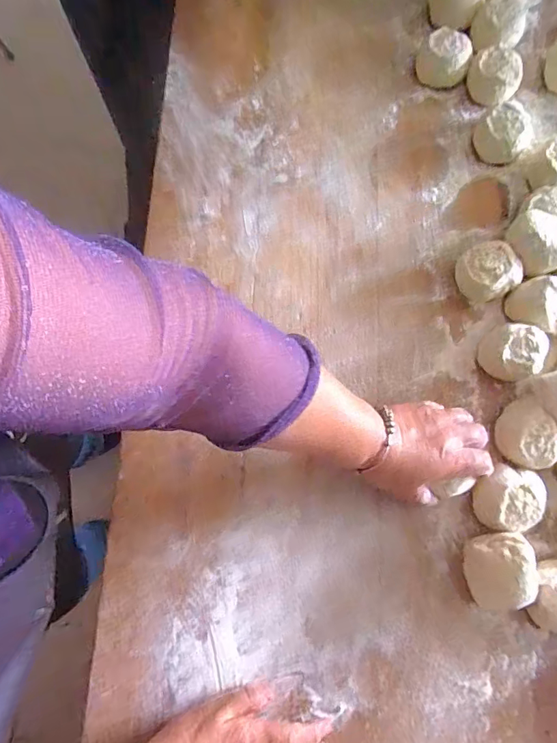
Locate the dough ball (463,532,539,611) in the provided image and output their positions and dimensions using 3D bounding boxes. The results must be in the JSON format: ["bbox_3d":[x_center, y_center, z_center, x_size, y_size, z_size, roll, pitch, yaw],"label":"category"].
[{"bbox_3d":[0.212,0.193,0.456,0.055,0.058,0.071,-1,75,-4],"label":"dough ball"}]

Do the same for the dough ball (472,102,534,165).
[{"bbox_3d":[0.283,-0.292,0.587,0.063,0.044,0.058,1,75,-3],"label":"dough ball"}]

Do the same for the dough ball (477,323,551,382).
[{"bbox_3d":[0.256,-0.021,0.514,0.057,0.050,0.052,1,75,-3],"label":"dough ball"}]

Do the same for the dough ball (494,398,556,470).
[{"bbox_3d":[0.255,0.066,0.494,0.055,0.047,0.074,-14,76,-7],"label":"dough ball"}]

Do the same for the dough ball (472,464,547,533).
[{"bbox_3d":[0.229,0.129,0.479,0.061,0.041,0.063,1,75,-3],"label":"dough ball"}]

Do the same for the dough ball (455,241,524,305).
[{"bbox_3d":[0.236,-0.114,0.541,0.070,0.043,0.064,1,75,-3],"label":"dough ball"}]

